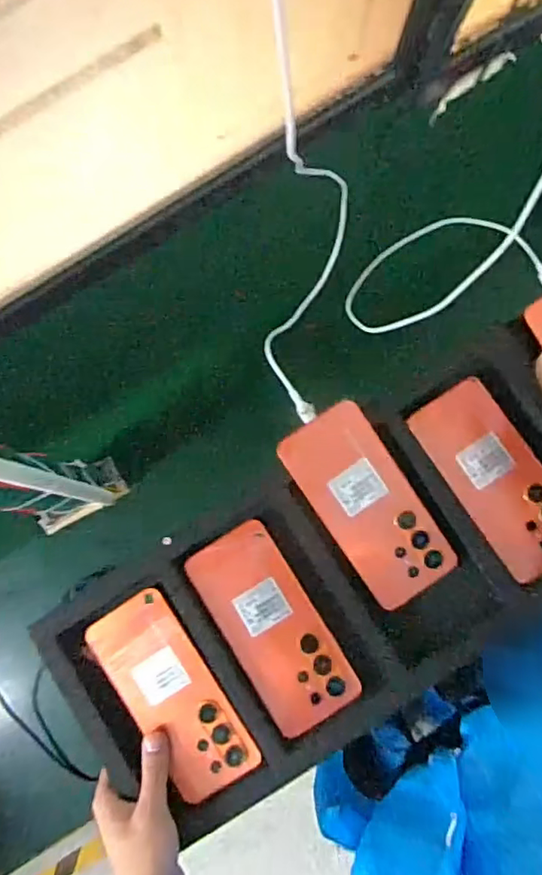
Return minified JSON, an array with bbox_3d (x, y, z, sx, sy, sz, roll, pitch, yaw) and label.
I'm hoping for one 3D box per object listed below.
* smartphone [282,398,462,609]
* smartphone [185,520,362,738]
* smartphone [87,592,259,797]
[{"bbox_3d":[0.082,0.057,0.477,0.077,0.005,0.168,-33,90,-4],"label":"smartphone"},{"bbox_3d":[0.000,0.158,0.473,0.076,0.007,0.167,-32,81,-2],"label":"smartphone"},{"bbox_3d":[-0.082,0.214,0.472,0.072,0.009,0.167,-36,83,-3],"label":"smartphone"}]

